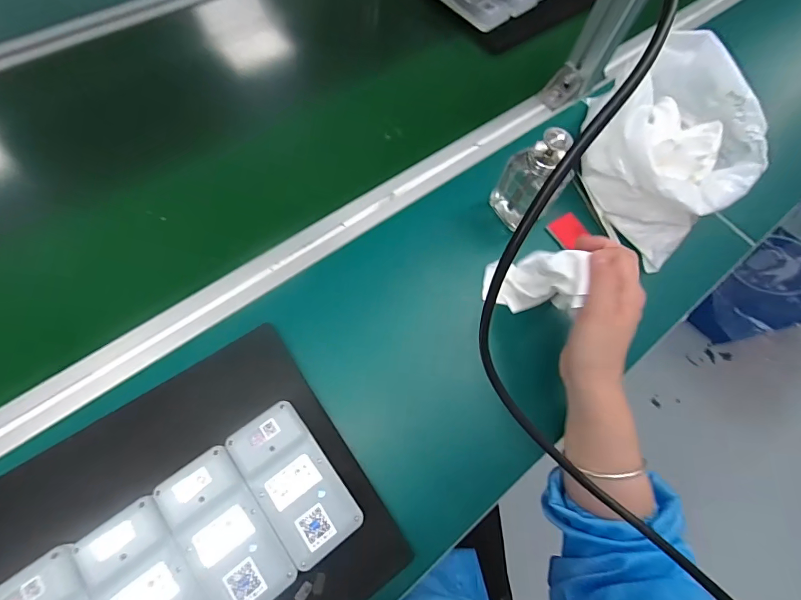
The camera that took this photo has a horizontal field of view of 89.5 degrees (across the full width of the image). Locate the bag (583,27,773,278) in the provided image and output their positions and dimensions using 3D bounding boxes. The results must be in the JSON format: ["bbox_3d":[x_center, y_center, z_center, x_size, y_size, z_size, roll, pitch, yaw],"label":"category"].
[{"bbox_3d":[0.308,-0.155,0.446,0.139,0.155,0.164,-26,73,-15],"label":"bag"}]

